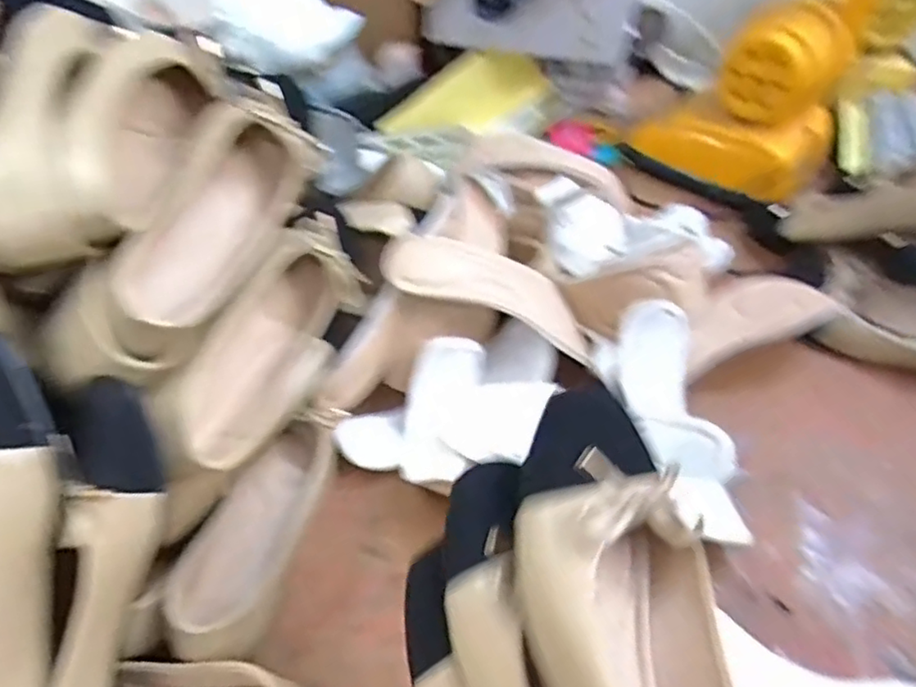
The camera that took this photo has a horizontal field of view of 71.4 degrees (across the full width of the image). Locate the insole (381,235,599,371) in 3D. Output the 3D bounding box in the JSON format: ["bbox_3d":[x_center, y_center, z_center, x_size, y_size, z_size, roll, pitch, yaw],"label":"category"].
[{"bbox_3d":[0.039,-0.040,0.550,0.214,0.038,0.064,21,44,-23],"label":"insole"}]

